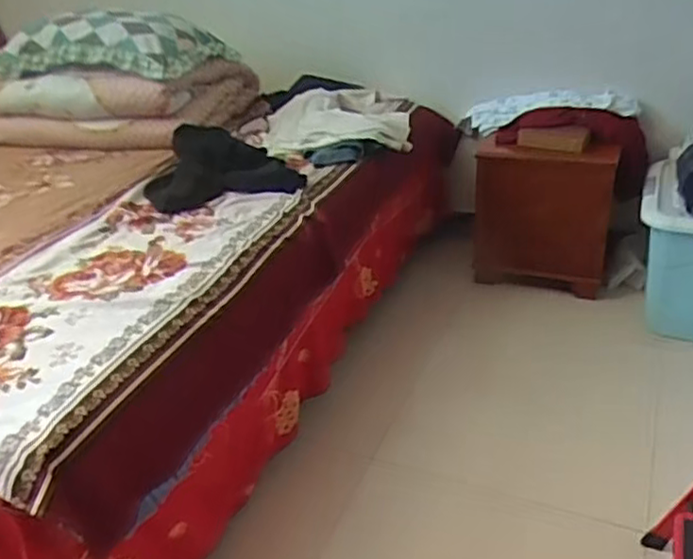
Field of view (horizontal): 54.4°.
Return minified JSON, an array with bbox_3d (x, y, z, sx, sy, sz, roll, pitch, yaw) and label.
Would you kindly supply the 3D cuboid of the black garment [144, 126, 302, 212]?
[{"bbox_3d":[-0.336,-0.306,1.752,0.368,0.100,0.348,-14,32,-15],"label":"black garment"}]

